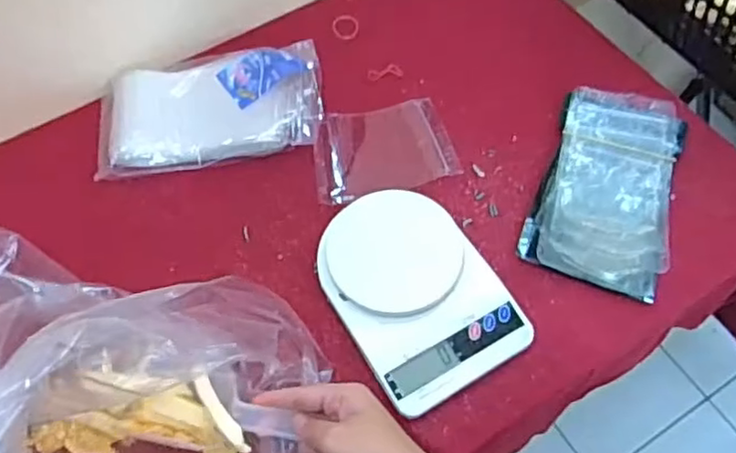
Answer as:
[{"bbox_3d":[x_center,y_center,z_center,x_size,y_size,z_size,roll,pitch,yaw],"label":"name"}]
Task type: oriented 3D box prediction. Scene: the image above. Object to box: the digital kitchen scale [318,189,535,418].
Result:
[{"bbox_3d":[0.038,0.049,0.538,0.130,0.034,0.177,-29,63,-14],"label":"digital kitchen scale"}]

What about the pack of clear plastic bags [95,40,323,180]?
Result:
[{"bbox_3d":[-0.155,-0.121,0.643,0.216,0.028,0.131,-9,60,-3],"label":"pack of clear plastic bags"}]

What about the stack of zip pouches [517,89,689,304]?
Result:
[{"bbox_3d":[0.222,-0.038,0.598,0.116,0.026,0.203,18,63,12],"label":"stack of zip pouches"}]

